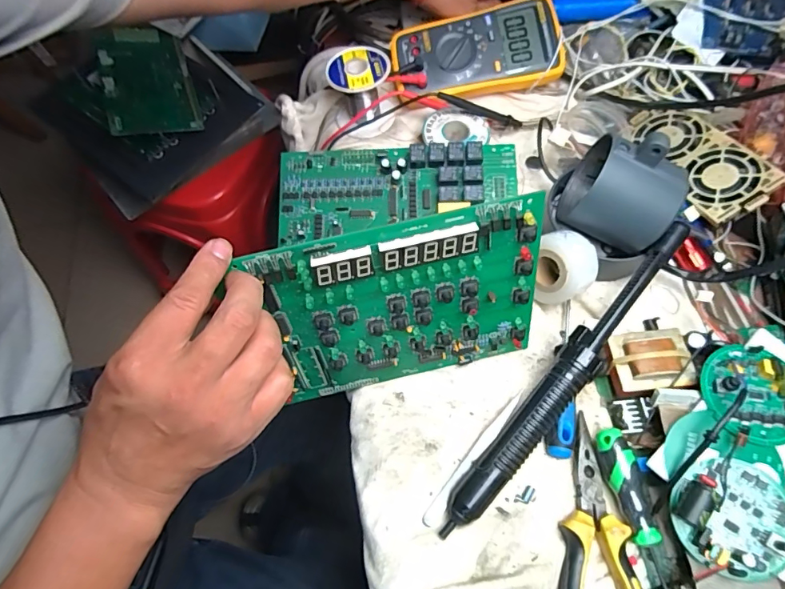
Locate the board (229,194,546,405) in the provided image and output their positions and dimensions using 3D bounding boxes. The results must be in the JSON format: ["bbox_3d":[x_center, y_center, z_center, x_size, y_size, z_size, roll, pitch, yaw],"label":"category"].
[{"bbox_3d":[0.010,0.015,0.339,0.190,0.157,0.010,-13,45,-1],"label":"board"}]

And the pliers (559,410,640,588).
[{"bbox_3d":[0.147,0.170,0.330,0.049,0.020,0.154,6,67,5],"label":"pliers"}]

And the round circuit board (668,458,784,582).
[{"bbox_3d":[0.225,0.146,0.304,0.068,0.021,0.070,-1,66,2],"label":"round circuit board"}]

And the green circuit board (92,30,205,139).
[{"bbox_3d":[-0.359,-0.315,0.673,0.115,0.012,0.206,-14,70,-21],"label":"green circuit board"}]

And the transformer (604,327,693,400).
[{"bbox_3d":[0.206,0.055,0.374,0.059,0.031,0.051,-11,66,-3],"label":"transformer"}]

